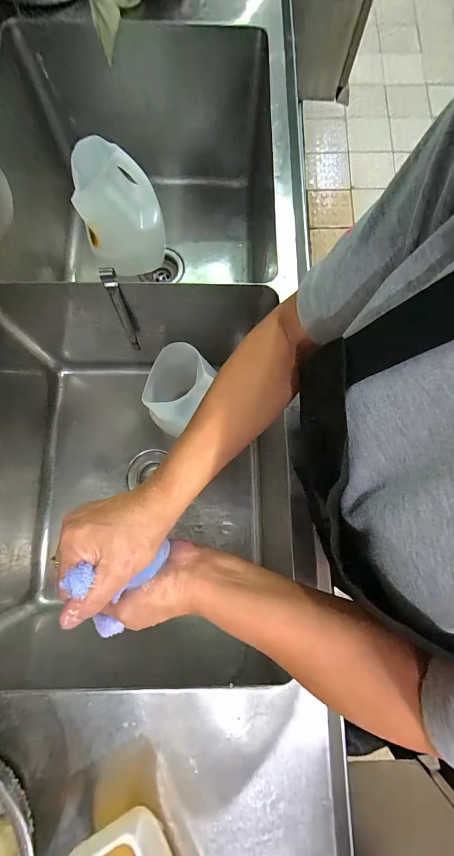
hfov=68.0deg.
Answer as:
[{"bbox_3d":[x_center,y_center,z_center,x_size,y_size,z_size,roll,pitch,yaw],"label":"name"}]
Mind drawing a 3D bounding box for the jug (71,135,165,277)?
[{"bbox_3d":[-0.220,-0.453,0.701,0.163,0.214,0.119,-18,78,-5],"label":"jug"}]

